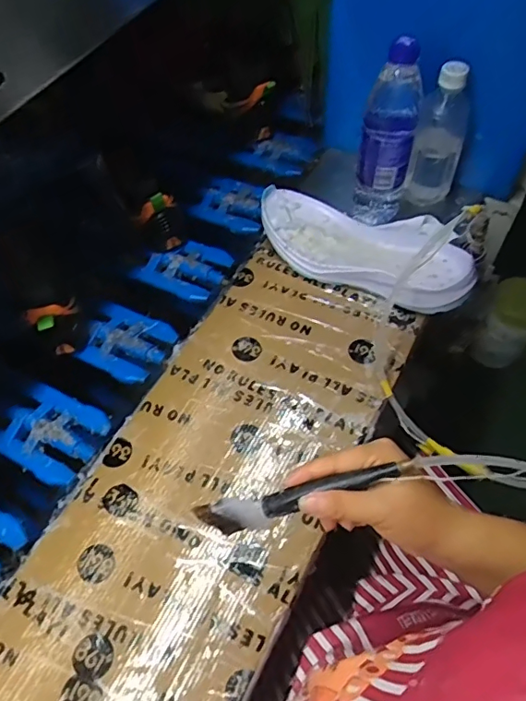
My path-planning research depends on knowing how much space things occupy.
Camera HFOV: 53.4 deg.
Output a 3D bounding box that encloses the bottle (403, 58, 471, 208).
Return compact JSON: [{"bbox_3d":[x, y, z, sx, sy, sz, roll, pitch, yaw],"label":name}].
[{"bbox_3d":[0.225,-0.268,0.667,0.064,0.181,0.053,13,59,10],"label":"bottle"}]

